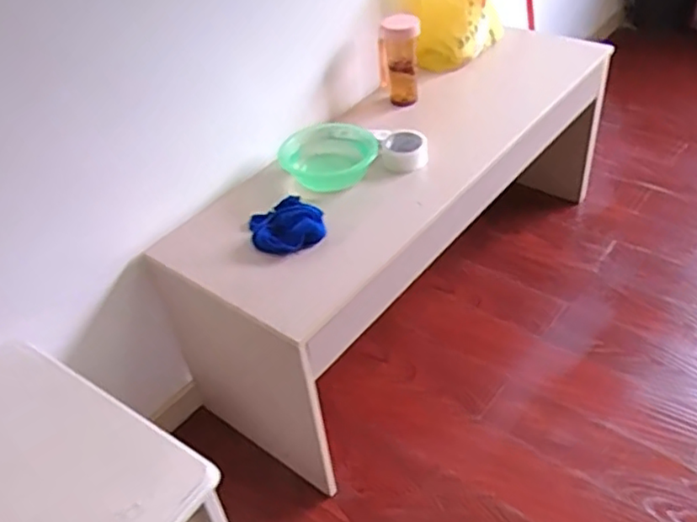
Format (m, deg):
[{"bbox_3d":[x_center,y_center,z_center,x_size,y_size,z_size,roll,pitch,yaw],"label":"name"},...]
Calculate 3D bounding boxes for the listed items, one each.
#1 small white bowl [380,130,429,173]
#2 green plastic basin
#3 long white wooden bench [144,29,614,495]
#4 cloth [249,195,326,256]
[{"bbox_3d":[0.120,-0.232,1.411,0.098,0.048,0.095,-4,40,3],"label":"small white bowl"},{"bbox_3d":[-0.034,-0.233,1.447,0.221,0.055,0.223,-4,40,3],"label":"green plastic basin"},{"bbox_3d":[0.167,-0.156,1.646,0.459,0.426,1.294,22,47,30],"label":"long white wooden bench"},{"bbox_3d":[-0.115,-0.066,1.244,0.137,0.057,0.119,-13,40,-7],"label":"cloth"}]

